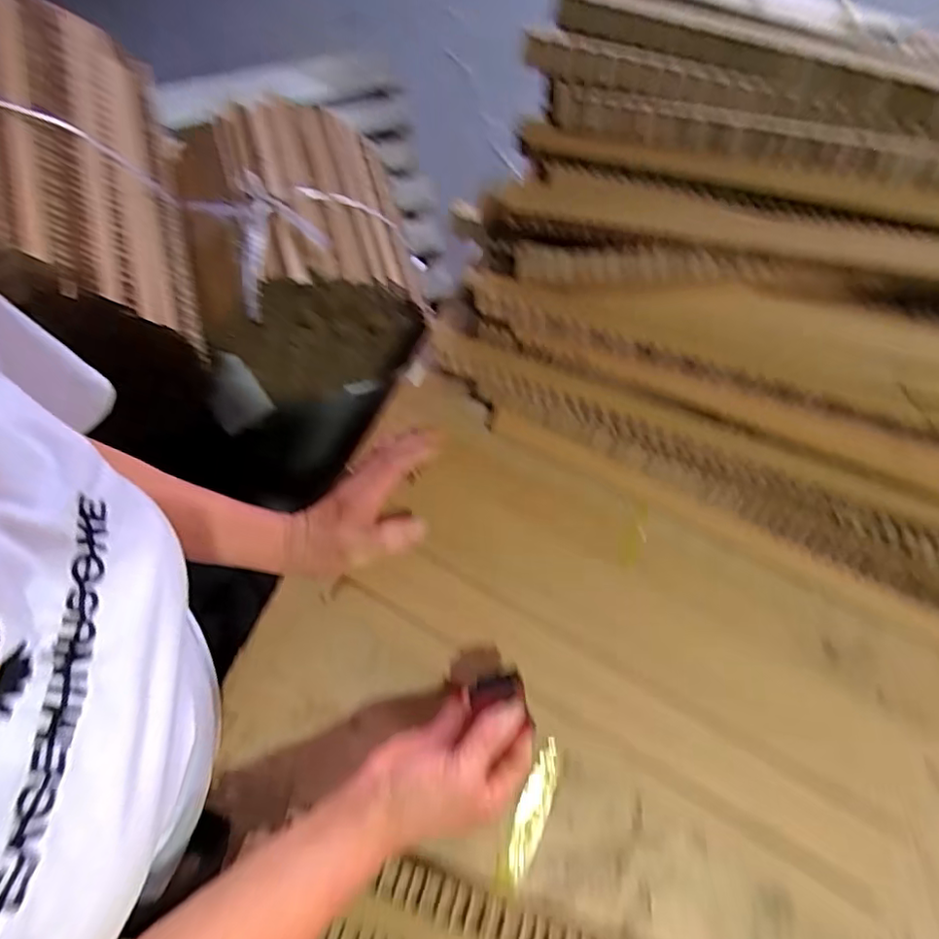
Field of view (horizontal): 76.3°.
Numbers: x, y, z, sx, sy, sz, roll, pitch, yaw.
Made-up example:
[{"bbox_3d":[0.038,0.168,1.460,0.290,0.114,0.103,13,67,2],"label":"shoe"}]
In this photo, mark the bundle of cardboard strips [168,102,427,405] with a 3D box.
[{"bbox_3d":[-0.299,-0.400,1.112,0.344,0.335,0.380,-17,72,-4],"label":"bundle of cardboard strips"}]

